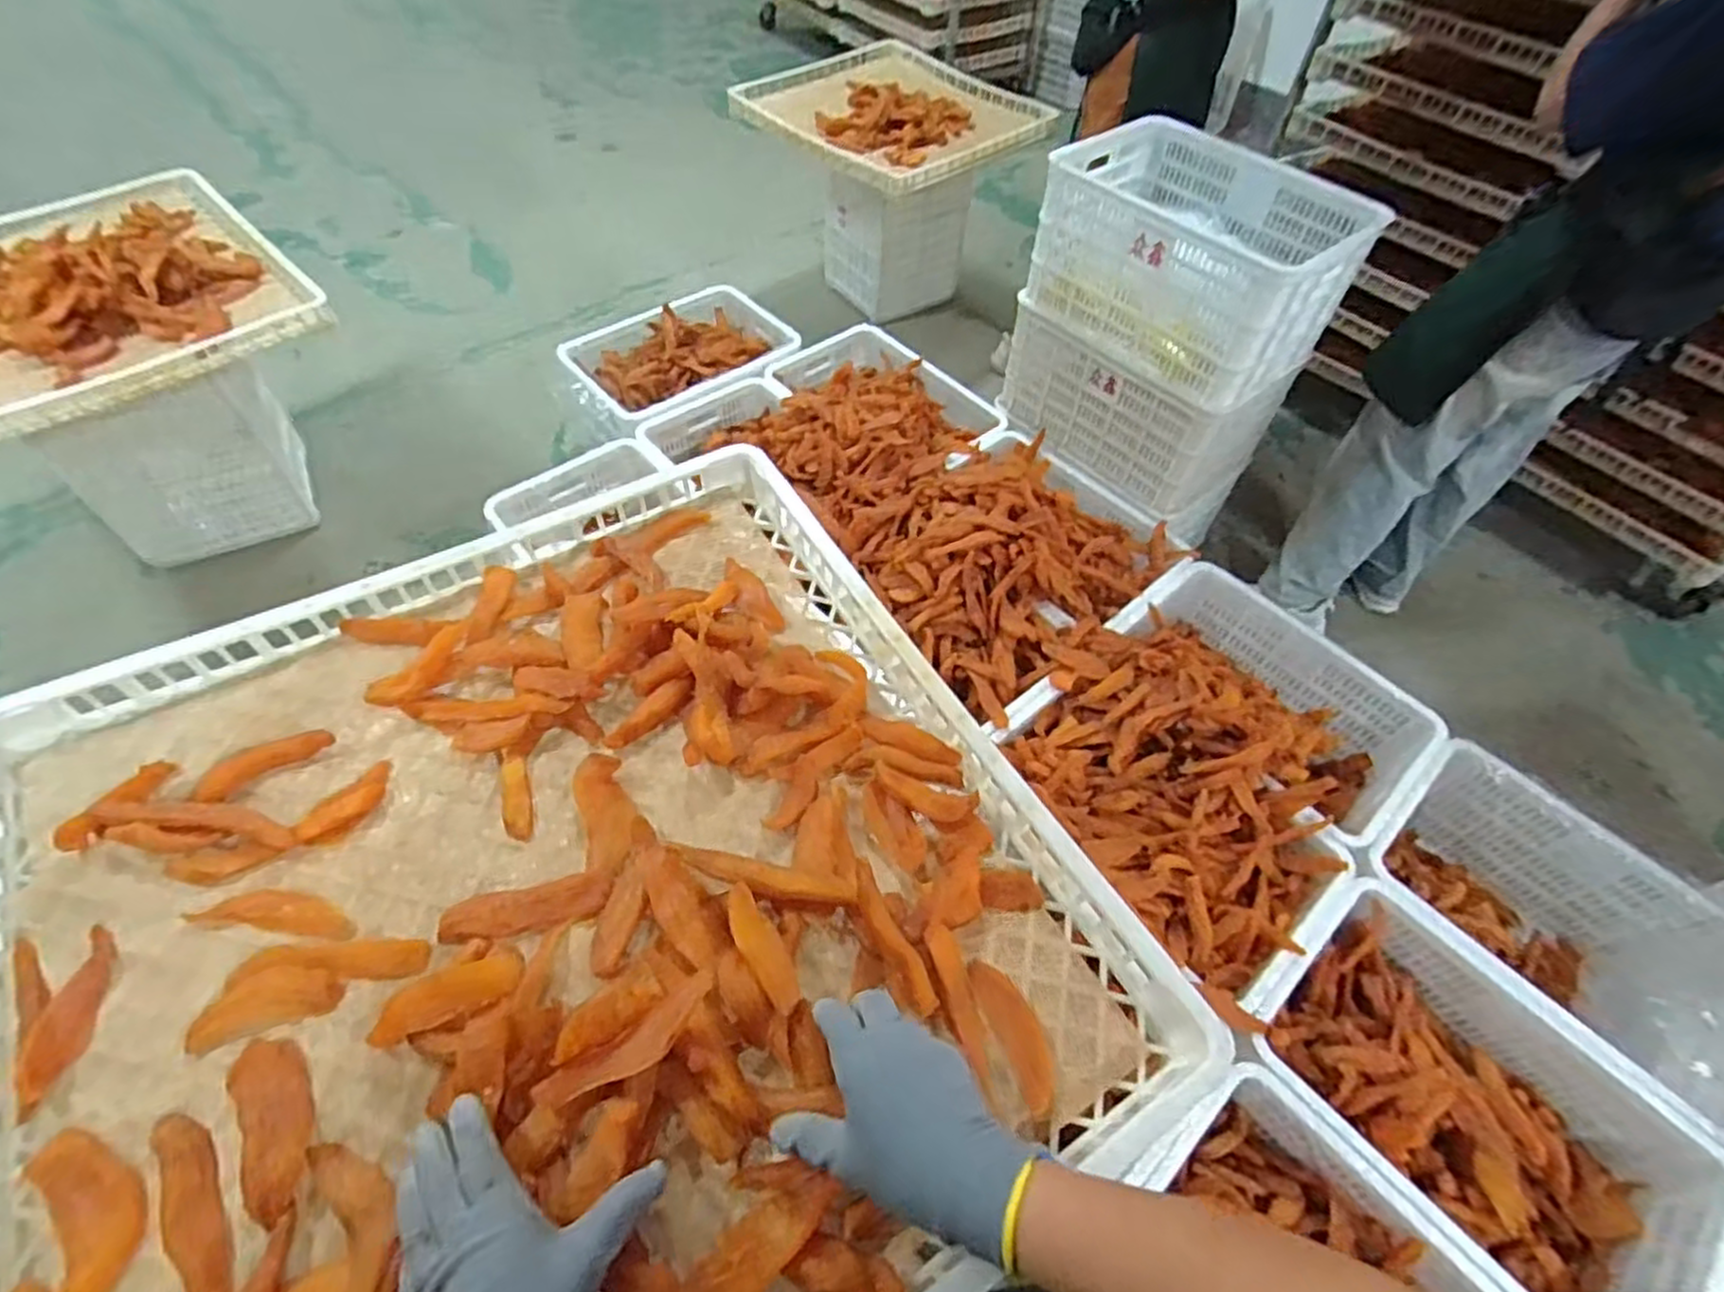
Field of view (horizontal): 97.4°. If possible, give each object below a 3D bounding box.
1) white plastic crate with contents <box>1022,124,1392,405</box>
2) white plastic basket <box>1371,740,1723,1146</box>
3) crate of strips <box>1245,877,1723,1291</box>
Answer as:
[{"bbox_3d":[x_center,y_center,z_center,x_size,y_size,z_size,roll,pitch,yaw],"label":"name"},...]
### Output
[{"bbox_3d":[0.624,-0.739,1.493,0.359,0.279,0.538,-35,63,-25],"label":"white plastic crate with contents"},{"bbox_3d":[1.104,0.485,1.254,0.367,0.243,0.543,-34,62,-24],"label":"white plastic basket"},{"bbox_3d":[0.838,0.640,1.060,0.369,0.146,0.536,-35,63,-25],"label":"crate of strips"}]

